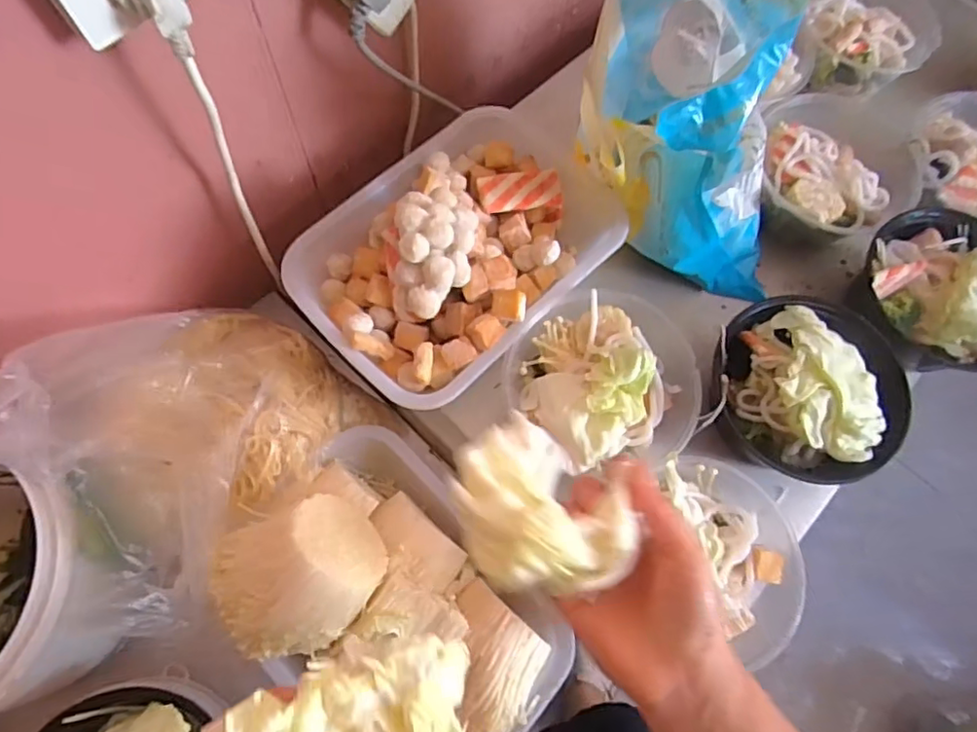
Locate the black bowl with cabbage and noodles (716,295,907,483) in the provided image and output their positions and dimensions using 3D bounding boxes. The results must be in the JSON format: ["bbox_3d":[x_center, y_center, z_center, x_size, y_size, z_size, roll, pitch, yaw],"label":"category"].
[{"bbox_3d":[0.281,0.014,0.531,0.158,0.091,0.144,1,69,-3],"label":"black bowl with cabbage and noodles"}]

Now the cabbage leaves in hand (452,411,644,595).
[{"bbox_3d":[0.026,0.082,0.321,0.101,0.030,0.074,43,73,13],"label":"cabbage leaves in hand"}]

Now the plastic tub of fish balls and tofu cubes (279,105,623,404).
[{"bbox_3d":[-0.013,-0.131,0.552,0.212,0.119,0.331,42,72,13],"label":"plastic tub of fish balls and tofu cubes"}]

